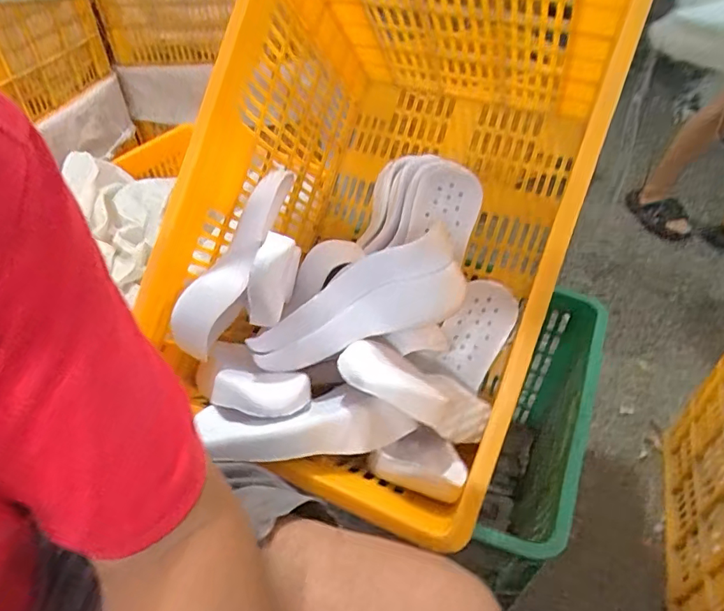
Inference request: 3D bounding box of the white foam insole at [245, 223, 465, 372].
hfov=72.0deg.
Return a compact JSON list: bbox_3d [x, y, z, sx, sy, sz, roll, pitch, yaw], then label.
[{"bbox_3d":[-0.008,0.006,0.648,0.288,0.038,0.112,-26,79,2],"label":"white foam insole"}]

